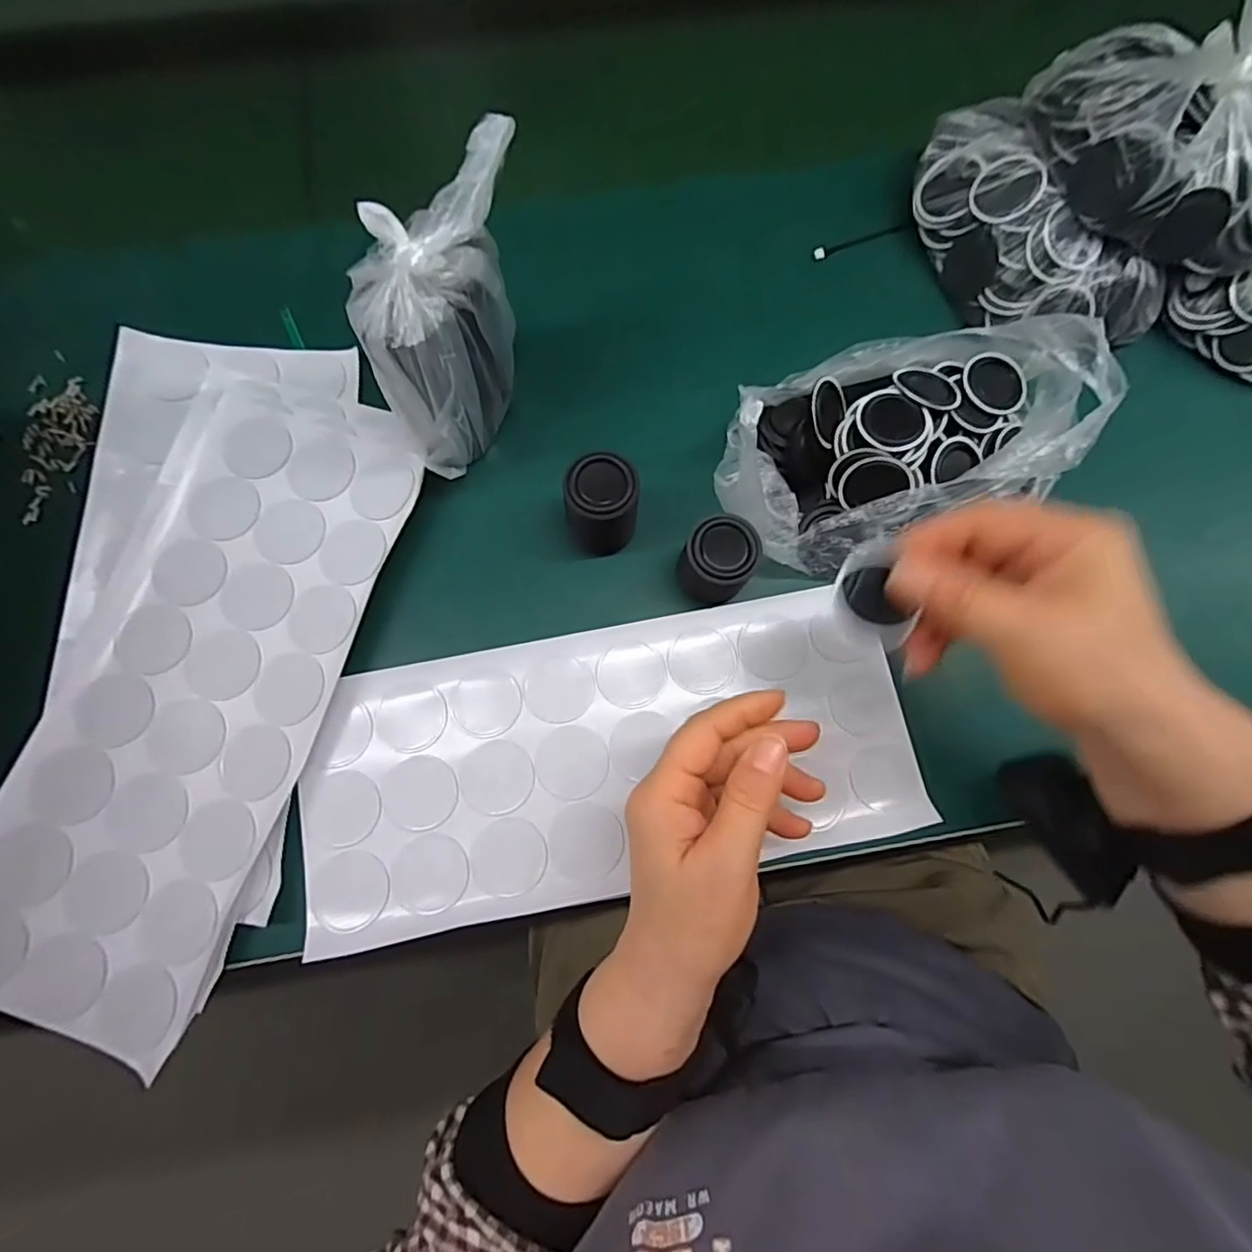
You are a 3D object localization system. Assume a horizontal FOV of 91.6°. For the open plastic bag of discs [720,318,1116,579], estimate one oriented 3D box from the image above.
[{"bbox_3d":[0.147,-0.104,0.337,0.199,0.074,0.133,-19,79,-5],"label":"open plastic bag of discs"}]

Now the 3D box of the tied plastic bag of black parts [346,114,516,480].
[{"bbox_3d":[-0.089,-0.154,0.312,0.052,0.118,0.124,15,78,2],"label":"tied plastic bag of black parts"}]

